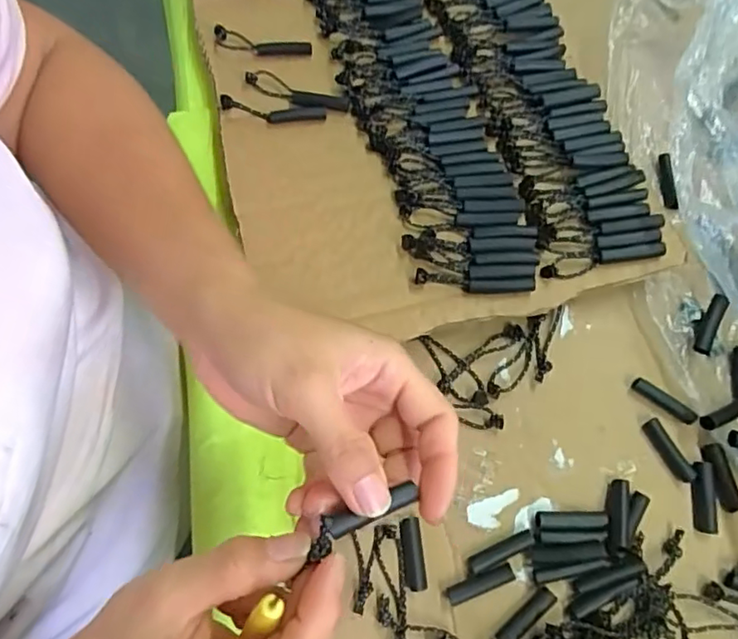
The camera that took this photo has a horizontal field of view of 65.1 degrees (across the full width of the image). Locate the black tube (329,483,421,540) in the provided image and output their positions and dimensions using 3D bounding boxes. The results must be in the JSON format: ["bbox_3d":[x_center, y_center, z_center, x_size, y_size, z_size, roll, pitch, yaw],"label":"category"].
[{"bbox_3d":[0.001,0.072,0.217,0.035,0.008,0.009,-19,73,-24],"label":"black tube"}]

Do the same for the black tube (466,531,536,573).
[{"bbox_3d":[0.071,0.125,0.311,0.038,0.007,0.009,-22,74,-8],"label":"black tube"}]

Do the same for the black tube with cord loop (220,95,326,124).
[{"bbox_3d":[-0.063,-0.137,0.382,0.068,0.009,0.013,5,72,0],"label":"black tube with cord loop"}]

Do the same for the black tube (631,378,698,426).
[{"bbox_3d":[0.171,0.047,0.335,0.038,0.006,0.009,38,75,10],"label":"black tube"}]

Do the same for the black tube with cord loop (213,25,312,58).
[{"bbox_3d":[-0.074,-0.190,0.402,0.067,0.007,0.015,8,72,1],"label":"black tube with cord loop"}]

